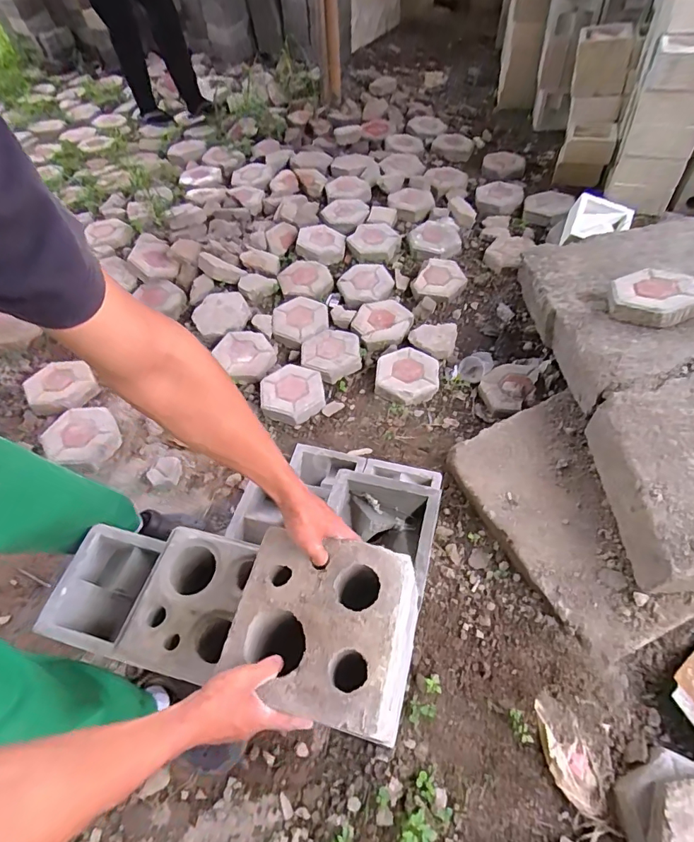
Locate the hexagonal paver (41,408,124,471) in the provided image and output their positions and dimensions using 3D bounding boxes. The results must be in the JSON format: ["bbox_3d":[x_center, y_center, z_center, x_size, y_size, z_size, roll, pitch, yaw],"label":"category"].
[{"bbox_3d":[-0.789,0.044,1.393,0.200,0.052,0.188,26,61,8],"label":"hexagonal paver"}]

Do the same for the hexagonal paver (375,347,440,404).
[{"bbox_3d":[0.189,-0.147,1.483,0.204,0.061,0.209,6,54,7],"label":"hexagonal paver"}]

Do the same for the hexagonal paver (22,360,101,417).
[{"bbox_3d":[-0.928,-0.114,1.494,0.202,0.069,0.207,-28,58,-18],"label":"hexagonal paver"}]

